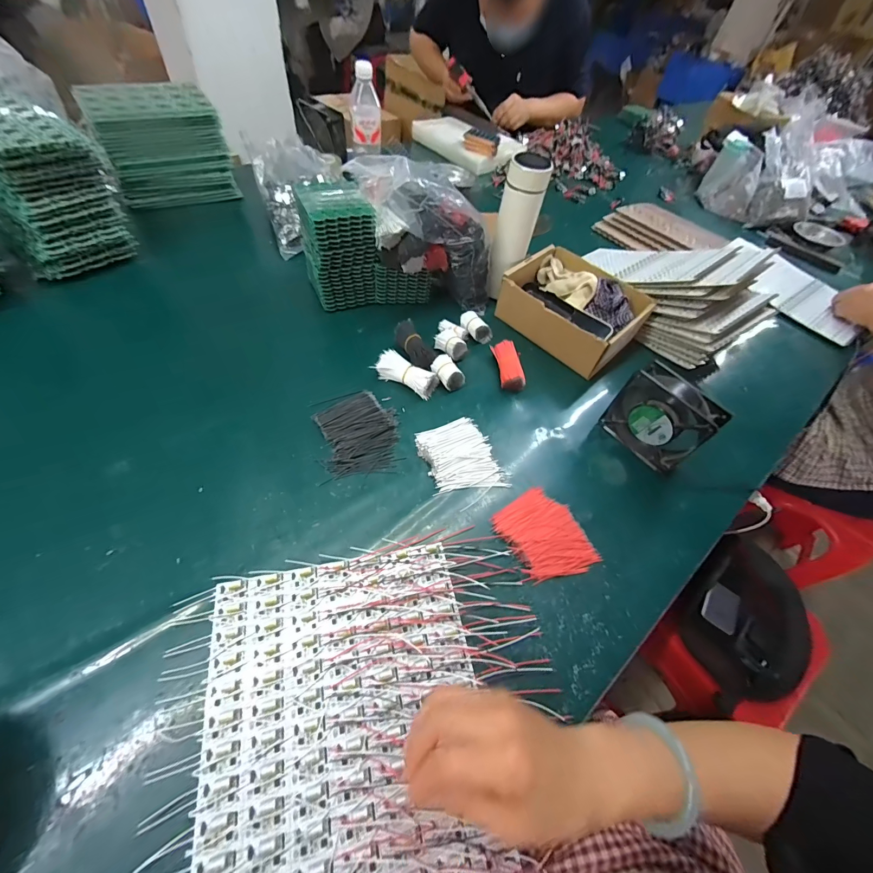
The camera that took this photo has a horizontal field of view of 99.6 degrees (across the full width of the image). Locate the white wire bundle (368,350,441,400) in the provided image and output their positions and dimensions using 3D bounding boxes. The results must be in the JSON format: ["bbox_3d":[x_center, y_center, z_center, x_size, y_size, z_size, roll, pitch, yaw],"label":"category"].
[{"bbox_3d":[-0.048,-0.095,0.571,0.098,0.039,0.037,25,55,9],"label":"white wire bundle"}]

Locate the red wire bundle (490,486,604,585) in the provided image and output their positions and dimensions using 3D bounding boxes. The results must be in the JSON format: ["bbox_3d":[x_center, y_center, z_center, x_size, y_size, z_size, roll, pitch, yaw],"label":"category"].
[{"bbox_3d":[0.135,0.123,0.458,0.095,0.018,0.112,-22,63,-24],"label":"red wire bundle"}]

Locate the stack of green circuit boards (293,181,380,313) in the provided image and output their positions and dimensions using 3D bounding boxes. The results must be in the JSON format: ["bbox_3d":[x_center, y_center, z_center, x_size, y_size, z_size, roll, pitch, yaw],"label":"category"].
[{"bbox_3d":[-0.165,-0.310,0.618,0.111,0.166,0.110,-11,57,-16],"label":"stack of green circuit boards"}]

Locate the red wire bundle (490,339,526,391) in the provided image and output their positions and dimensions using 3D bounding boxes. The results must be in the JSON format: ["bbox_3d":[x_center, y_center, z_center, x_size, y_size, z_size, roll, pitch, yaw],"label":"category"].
[{"bbox_3d":[0.119,-0.119,0.608,0.038,0.030,0.091,-2,56,-13],"label":"red wire bundle"}]

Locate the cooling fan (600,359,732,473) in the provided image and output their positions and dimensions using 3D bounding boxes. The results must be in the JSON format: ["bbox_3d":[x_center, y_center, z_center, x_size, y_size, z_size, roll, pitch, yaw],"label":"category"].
[{"bbox_3d":[0.308,-0.020,0.520,0.035,0.130,0.119,-28,63,-25],"label":"cooling fan"}]

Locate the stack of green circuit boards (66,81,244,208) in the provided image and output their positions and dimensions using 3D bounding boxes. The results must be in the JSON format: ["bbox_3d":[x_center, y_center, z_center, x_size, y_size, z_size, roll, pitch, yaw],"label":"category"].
[{"bbox_3d":[-0.525,-0.563,0.722,0.210,0.156,0.108,-18,61,-22],"label":"stack of green circuit boards"}]

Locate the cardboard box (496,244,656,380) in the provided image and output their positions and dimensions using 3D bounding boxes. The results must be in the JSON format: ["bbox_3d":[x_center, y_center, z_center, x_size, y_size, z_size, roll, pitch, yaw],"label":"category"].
[{"bbox_3d":[0.236,-0.227,0.656,0.216,0.083,0.164,40,59,19],"label":"cardboard box"}]

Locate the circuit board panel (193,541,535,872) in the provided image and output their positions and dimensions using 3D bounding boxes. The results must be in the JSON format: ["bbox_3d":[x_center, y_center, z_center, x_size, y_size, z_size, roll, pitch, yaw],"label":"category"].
[{"bbox_3d":[-0.077,0.259,0.335,0.242,0.005,0.288,-7,58,-14],"label":"circuit board panel"}]

